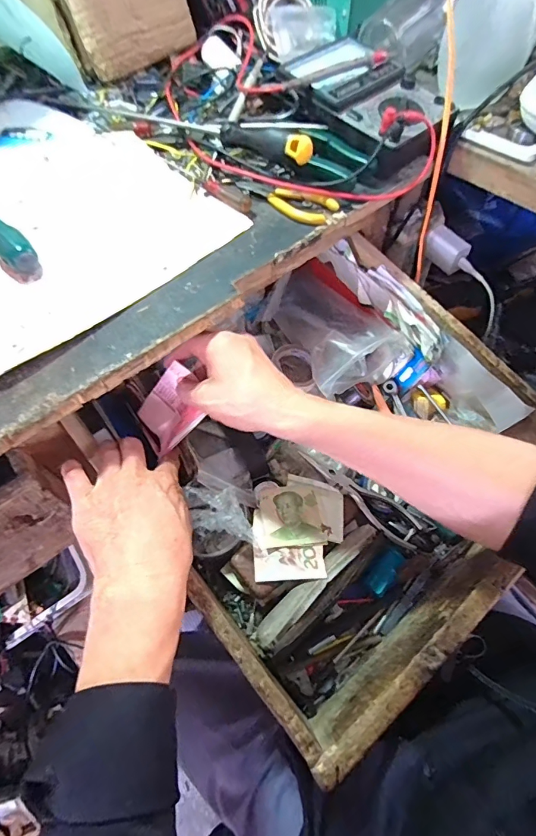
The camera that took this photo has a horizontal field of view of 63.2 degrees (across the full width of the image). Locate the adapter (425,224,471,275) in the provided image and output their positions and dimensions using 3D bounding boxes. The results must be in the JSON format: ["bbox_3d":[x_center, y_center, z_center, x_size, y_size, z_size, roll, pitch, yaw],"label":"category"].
[{"bbox_3d":[0.238,-0.226,0.583,0.023,0.042,0.055,-35,65,-18],"label":"adapter"}]

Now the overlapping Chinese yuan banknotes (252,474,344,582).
[{"bbox_3d":[0.031,0.111,0.441,0.088,0.022,0.104,4,62,4],"label":"overlapping Chinese yuan banknotes"}]

